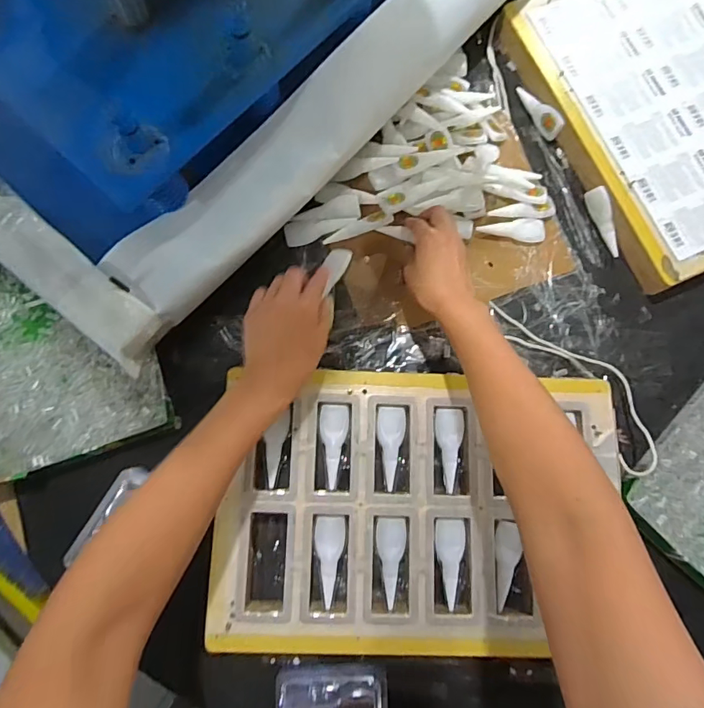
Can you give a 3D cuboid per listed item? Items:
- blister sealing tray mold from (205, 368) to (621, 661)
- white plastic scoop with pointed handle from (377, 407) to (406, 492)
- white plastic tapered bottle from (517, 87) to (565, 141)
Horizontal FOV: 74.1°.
[{"bbox_3d":[0.070,0.159,0.481,0.403,0.023,0.275,2,78,-3],"label":"blister sealing tray mold"},{"bbox_3d":[0.042,0.099,0.495,0.030,0.010,0.085,2,79,-3],"label":"white plastic scoop with pointed handle"},{"bbox_3d":[0.240,-0.314,0.597,0.018,0.031,0.081,-35,82,-9],"label":"white plastic tapered bottle"}]

